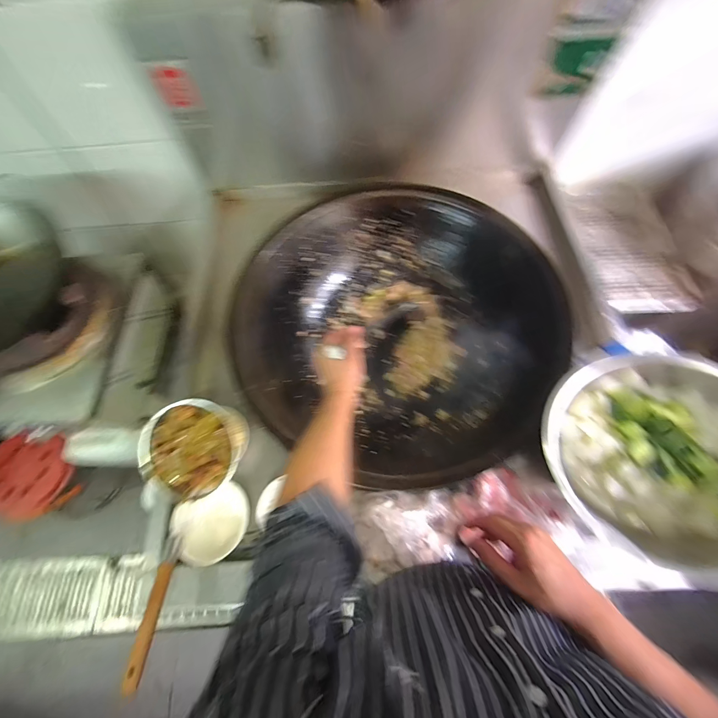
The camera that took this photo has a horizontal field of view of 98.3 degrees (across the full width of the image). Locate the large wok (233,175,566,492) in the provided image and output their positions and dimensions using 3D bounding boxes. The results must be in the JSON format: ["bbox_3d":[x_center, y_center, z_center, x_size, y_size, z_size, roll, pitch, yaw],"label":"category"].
[{"bbox_3d":[0.090,-0.091,0.884,0.780,0.265,0.765,-1,68,2],"label":"large wok"}]

